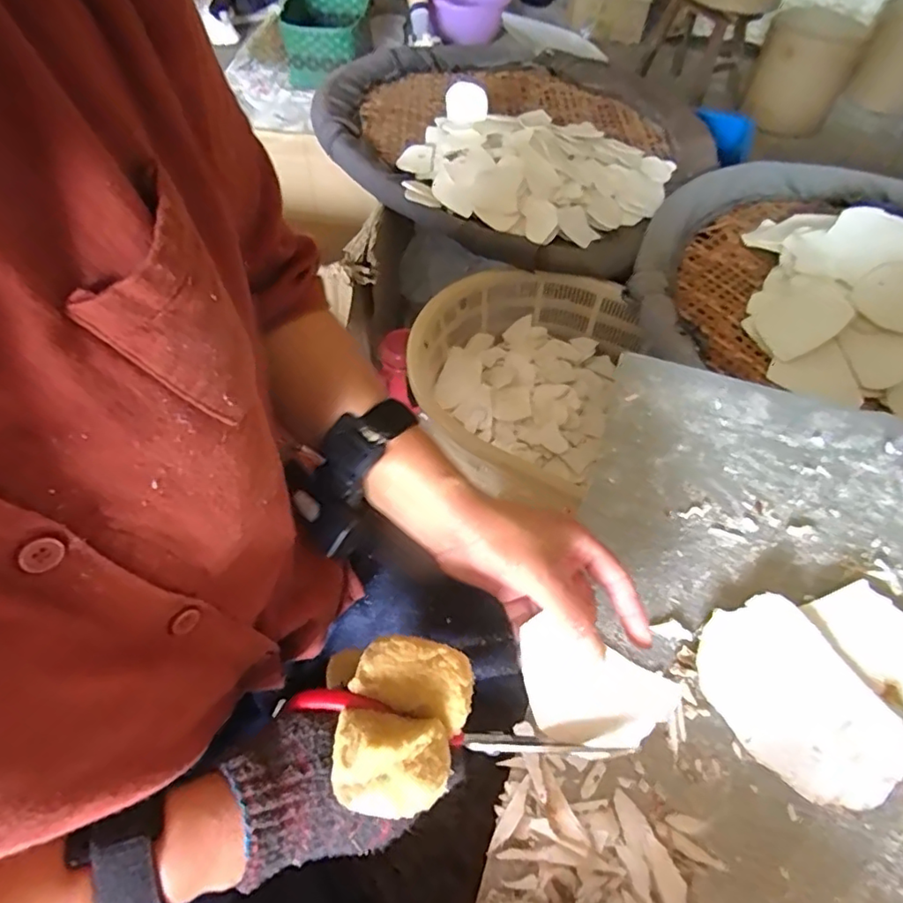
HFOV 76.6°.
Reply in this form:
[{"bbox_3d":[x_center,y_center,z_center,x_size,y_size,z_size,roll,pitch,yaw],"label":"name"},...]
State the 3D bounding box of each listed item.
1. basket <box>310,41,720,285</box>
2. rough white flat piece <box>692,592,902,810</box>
[{"bbox_3d":[0.125,-0.756,1.353,0.866,0.133,0.904,1,55,-1],"label":"basket"},{"bbox_3d":[0.225,0.162,0.375,0.092,0.016,0.127,-30,61,-20],"label":"rough white flat piece"}]

